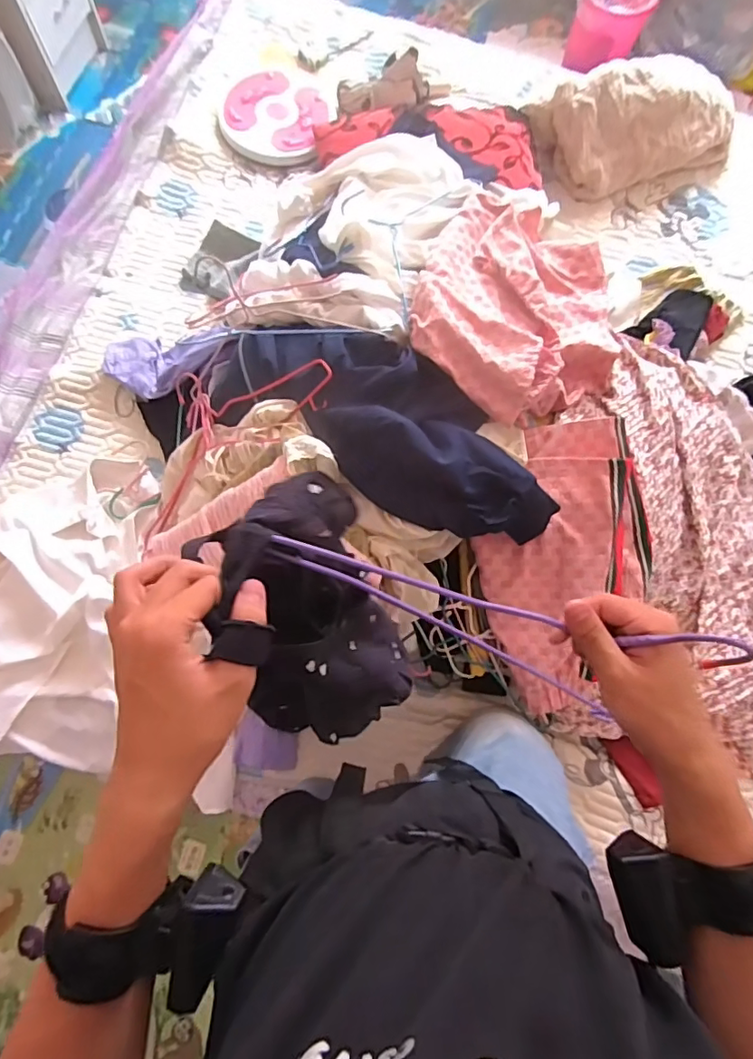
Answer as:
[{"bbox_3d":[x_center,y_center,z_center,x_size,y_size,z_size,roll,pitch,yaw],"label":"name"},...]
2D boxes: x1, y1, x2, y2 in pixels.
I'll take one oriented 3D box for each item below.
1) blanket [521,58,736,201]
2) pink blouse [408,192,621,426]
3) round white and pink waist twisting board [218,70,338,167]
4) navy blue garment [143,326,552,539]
[{"bbox_3d":[0.577,-0.901,1.229,0.463,0.144,0.206,-19,75,-8],"label":"blanket"},{"bbox_3d":[0.240,-0.370,0.880,0.350,0.134,0.449,31,75,7],"label":"pink blouse"},{"bbox_3d":[-0.226,-0.938,1.251,0.259,0.039,0.253,-2,74,-3],"label":"round white and pink waist twisting board"},{"bbox_3d":[-0.084,-0.170,0.848,0.723,0.207,0.232,27,71,21],"label":"navy blue garment"}]

